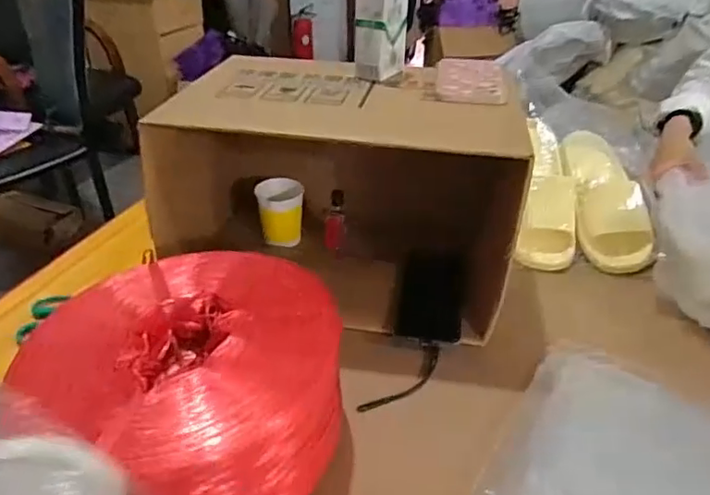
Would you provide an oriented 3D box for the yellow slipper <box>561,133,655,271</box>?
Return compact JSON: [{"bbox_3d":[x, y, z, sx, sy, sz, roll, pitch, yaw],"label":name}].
[{"bbox_3d":[0.379,-0.089,0.855,0.106,0.078,0.247,-1,57,0],"label":"yellow slipper"}]

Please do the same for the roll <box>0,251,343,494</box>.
[{"bbox_3d":[-0.140,0.118,0.533,0.250,0.125,0.235,0,32,0],"label":"roll"}]

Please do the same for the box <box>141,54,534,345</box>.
[{"bbox_3d":[-0.019,-0.066,0.754,0.416,0.277,0.267,3,32,6],"label":"box"}]

